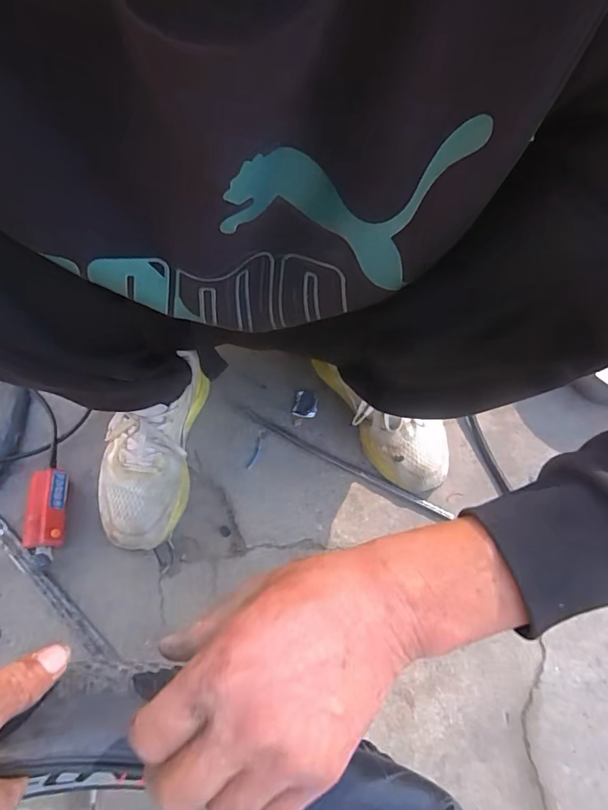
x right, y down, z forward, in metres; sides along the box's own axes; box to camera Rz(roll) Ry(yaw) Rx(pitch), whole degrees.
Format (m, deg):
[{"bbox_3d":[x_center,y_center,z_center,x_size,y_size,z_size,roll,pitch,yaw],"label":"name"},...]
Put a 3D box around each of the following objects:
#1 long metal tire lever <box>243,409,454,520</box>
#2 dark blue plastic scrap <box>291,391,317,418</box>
[{"bbox_3d":[0.051,0.075,0.624,0.297,0.011,0.012,28,66,10],"label":"long metal tire lever"},{"bbox_3d":[0.003,-0.001,0.664,0.032,0.004,0.040,13,64,3],"label":"dark blue plastic scrap"}]

